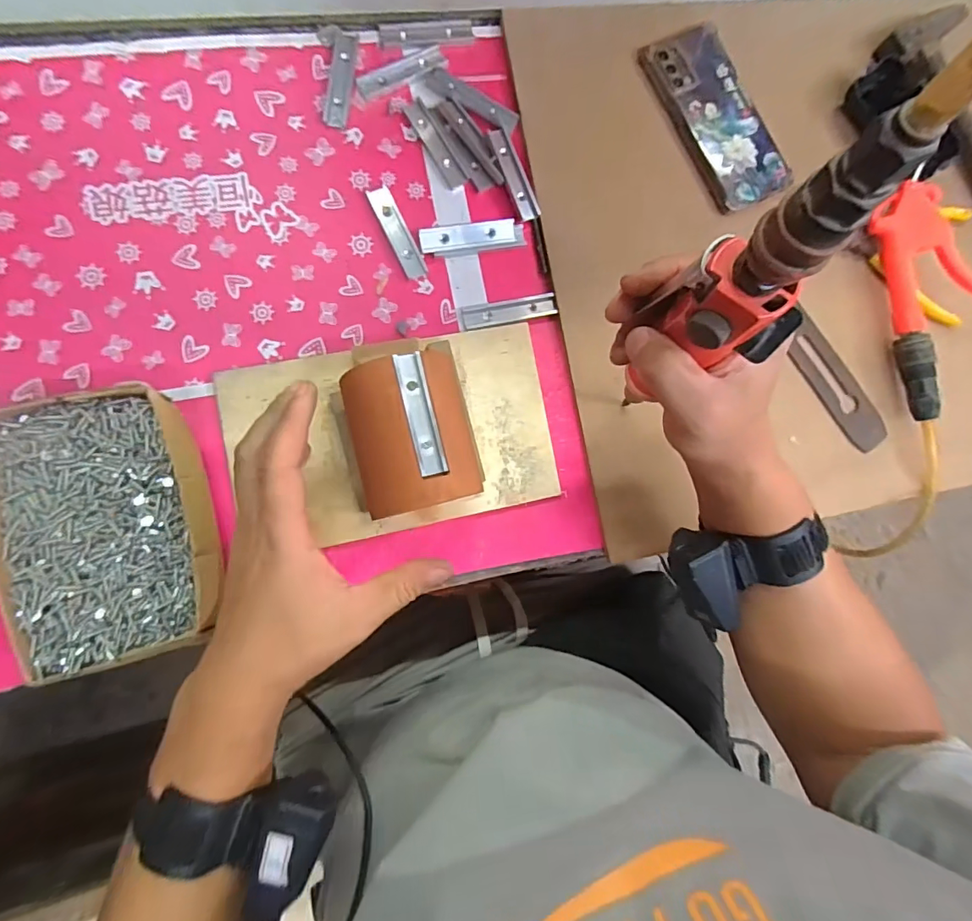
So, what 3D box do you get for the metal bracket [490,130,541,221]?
[{"bbox_3d":[0.024,-0.241,0.414,0.019,0.009,0.076,-24,91,-9],"label":"metal bracket"}]

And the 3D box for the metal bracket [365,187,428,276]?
[{"bbox_3d":[-0.073,-0.188,0.405,0.019,0.004,0.079,-26,91,-9],"label":"metal bracket"}]

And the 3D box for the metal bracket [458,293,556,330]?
[{"bbox_3d":[0.020,-0.127,0.415,0.080,0.004,0.021,-13,89,-9],"label":"metal bracket"}]

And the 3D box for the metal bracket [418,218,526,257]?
[{"bbox_3d":[-0.011,-0.187,0.411,0.087,0.008,0.023,-11,89,-9],"label":"metal bracket"}]

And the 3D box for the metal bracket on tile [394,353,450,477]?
[{"bbox_3d":[-0.042,-0.030,0.314,0.018,0.004,0.079,-13,86,-23],"label":"metal bracket on tile"}]

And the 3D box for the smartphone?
[{"bbox_3d":[0.203,-0.303,0.434,0.075,0.019,0.167,-25,91,-9],"label":"smartphone"}]

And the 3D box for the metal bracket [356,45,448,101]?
[{"bbox_3d":[-0.071,-0.328,0.412,0.078,0.004,0.021,-28,92,-9],"label":"metal bracket"}]

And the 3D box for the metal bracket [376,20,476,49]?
[{"bbox_3d":[-0.050,-0.364,0.418,0.079,0.005,0.023,-10,88,-9],"label":"metal bracket"}]

